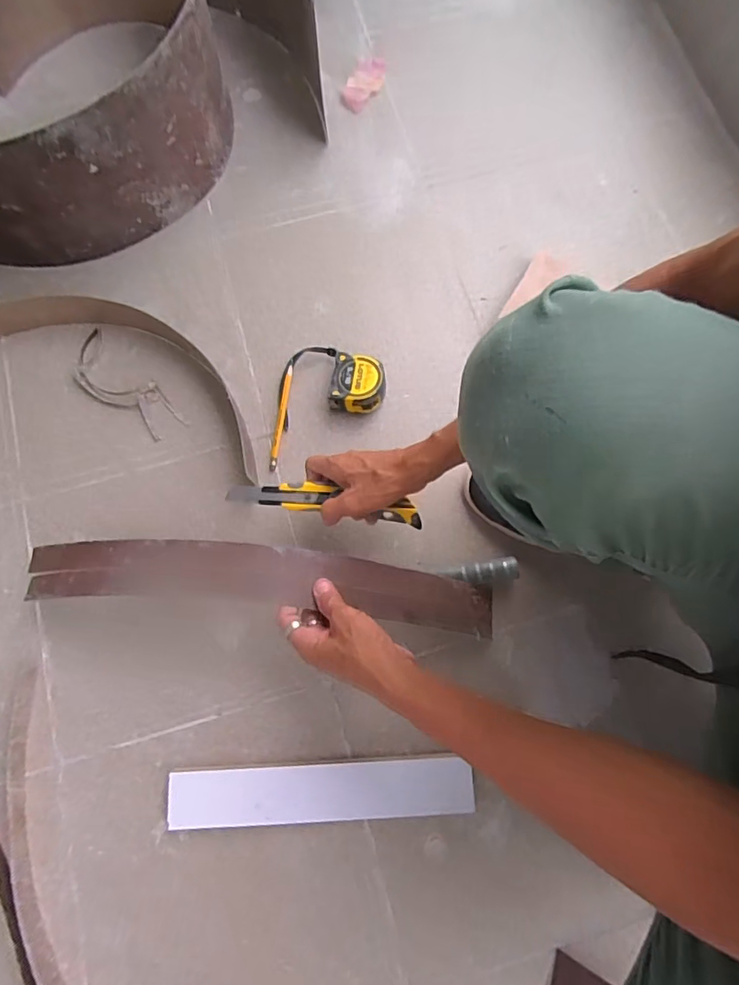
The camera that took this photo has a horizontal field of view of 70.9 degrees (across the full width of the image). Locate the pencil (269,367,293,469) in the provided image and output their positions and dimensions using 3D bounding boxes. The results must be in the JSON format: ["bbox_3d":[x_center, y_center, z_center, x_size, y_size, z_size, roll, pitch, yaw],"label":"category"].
[{"bbox_3d":[-0.110,-0.093,0.644,0.009,0.009,0.135,7,76,1],"label":"pencil"}]

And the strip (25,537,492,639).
[{"bbox_3d":[-0.111,0.094,0.554,0.486,0.078,0.068,7,75,-7],"label":"strip"}]

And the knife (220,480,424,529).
[{"bbox_3d":[-0.045,0.008,0.546,0.203,0.017,0.028,8,76,-3],"label":"knife"}]

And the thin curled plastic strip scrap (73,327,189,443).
[{"bbox_3d":[-0.318,-0.133,0.659,0.181,0.008,0.069,43,79,10],"label":"thin curled plastic strip scrap"}]

